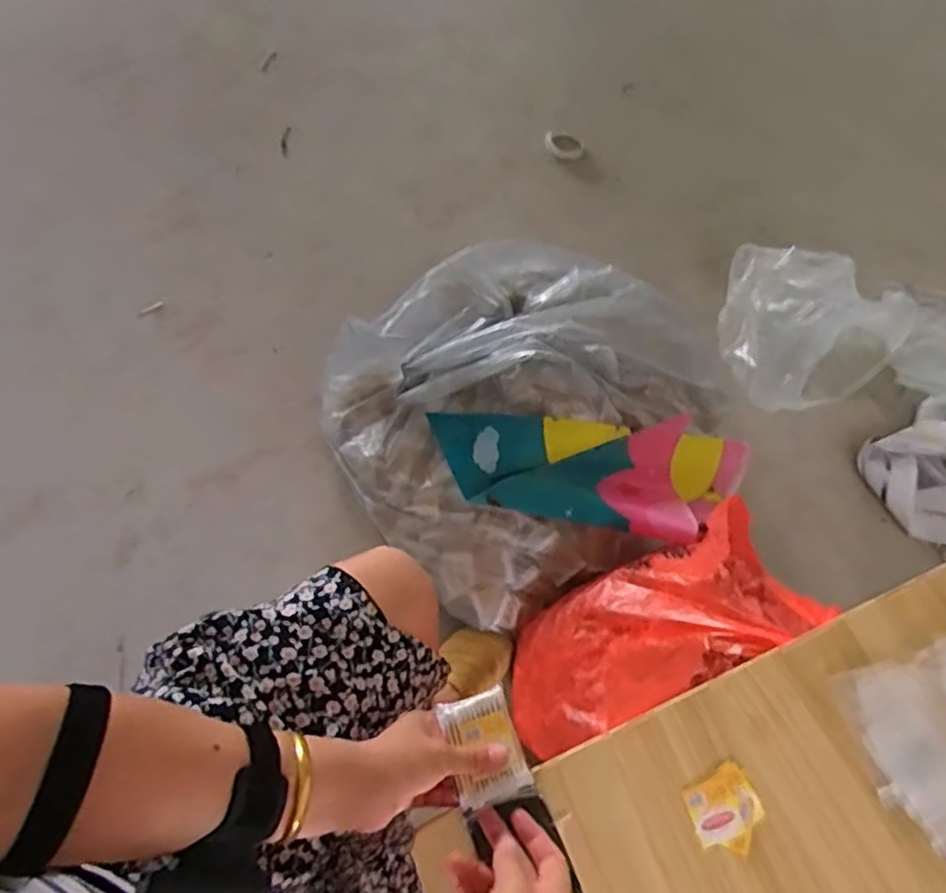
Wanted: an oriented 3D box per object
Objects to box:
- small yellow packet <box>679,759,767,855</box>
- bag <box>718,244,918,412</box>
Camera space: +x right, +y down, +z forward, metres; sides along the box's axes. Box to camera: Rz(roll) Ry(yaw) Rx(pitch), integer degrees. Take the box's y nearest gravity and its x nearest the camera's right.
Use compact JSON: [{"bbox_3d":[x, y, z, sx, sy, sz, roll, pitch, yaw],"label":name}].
[{"bbox_3d":[0.202,0.292,0.540,0.058,0.007,0.056,-23,68,-13],"label":"small yellow packet"},{"bbox_3d":[0.616,-0.239,1.273,0.339,0.209,0.267,39,66,12],"label":"bag"}]

